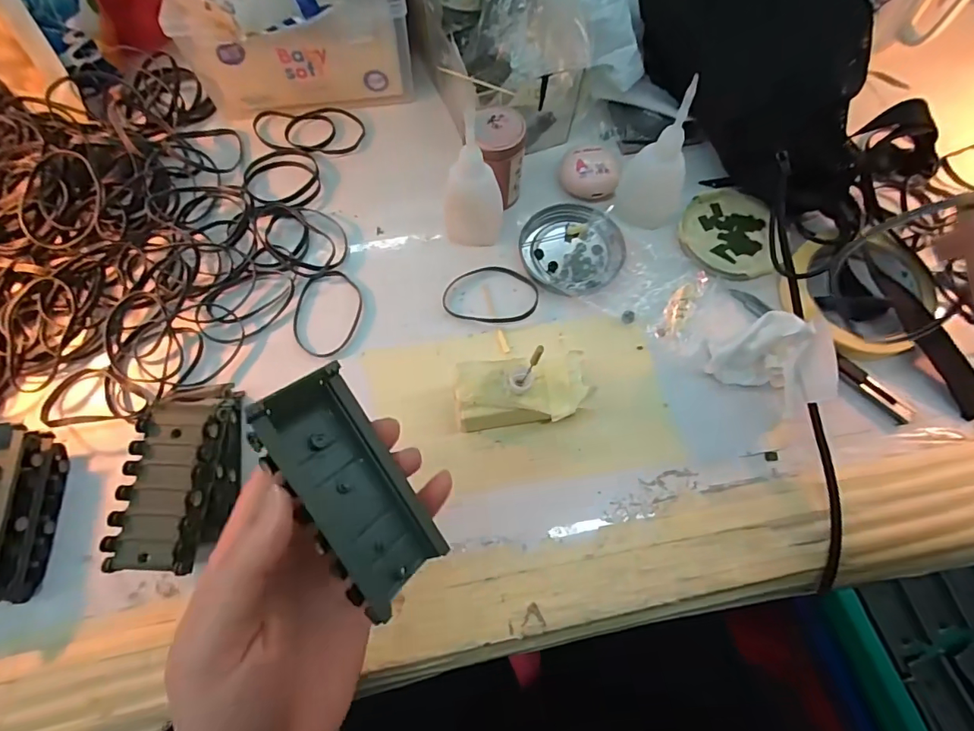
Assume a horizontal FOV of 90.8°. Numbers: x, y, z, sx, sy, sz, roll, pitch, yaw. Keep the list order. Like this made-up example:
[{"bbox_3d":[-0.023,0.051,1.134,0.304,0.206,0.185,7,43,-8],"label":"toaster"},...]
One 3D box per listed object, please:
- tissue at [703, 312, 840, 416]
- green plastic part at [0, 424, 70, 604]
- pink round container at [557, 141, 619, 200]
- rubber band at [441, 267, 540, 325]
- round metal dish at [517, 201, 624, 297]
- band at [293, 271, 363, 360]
[{"bbox_3d":[0.190,-0.003,0.313,0.067,0.045,0.044,35,71,13],"label":"tissue"},{"bbox_3d":[-0.289,0.088,0.282,0.044,0.030,0.099,-6,69,-3],"label":"green plastic part"},{"bbox_3d":[0.083,-0.156,0.386,0.045,0.016,0.041,0,69,-1],"label":"pink round container"},{"bbox_3d":[0.003,-0.054,0.357,0.069,0.004,0.049,7,67,3],"label":"rubber band"},{"bbox_3d":[0.067,-0.088,0.370,0.075,0.014,0.076,0,67,0],"label":"round metal dish"},{"bbox_3d":[-0.117,-0.039,0.350,0.049,0.004,0.070,6,69,1],"label":"band"}]

